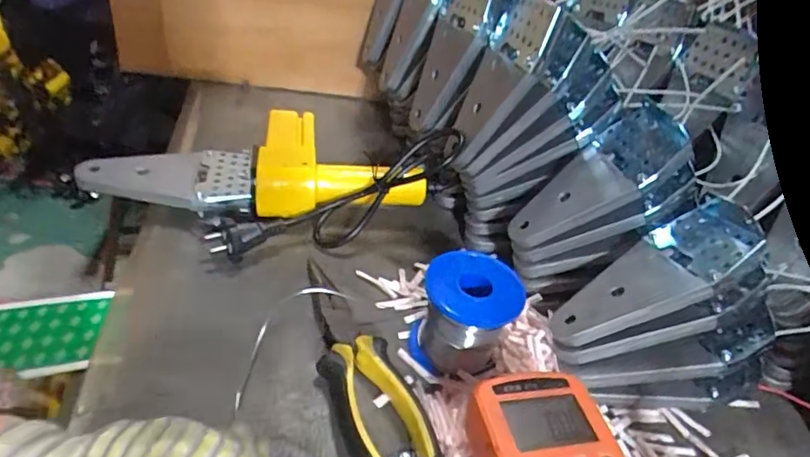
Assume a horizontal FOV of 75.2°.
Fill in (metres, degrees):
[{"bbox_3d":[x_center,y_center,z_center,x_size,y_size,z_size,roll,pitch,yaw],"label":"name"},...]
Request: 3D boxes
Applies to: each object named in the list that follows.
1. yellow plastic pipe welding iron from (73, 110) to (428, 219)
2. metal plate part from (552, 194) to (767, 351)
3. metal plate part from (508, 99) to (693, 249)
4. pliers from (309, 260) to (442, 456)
[{"bbox_3d":[-0.122,-0.055,0.448,0.271,0.052,0.112,3,40,-9],"label":"yellow plastic pipe welding iron"},{"bbox_3d":[0.159,0.031,0.341,0.138,0.011,0.064,-30,27,7],"label":"metal plate part"},{"bbox_3d":[0.135,-0.034,0.378,0.135,0.017,0.065,-38,43,13],"label":"metal plate part"},{"bbox_3d":[-0.026,0.087,0.319,0.043,0.024,0.152,-10,42,-28],"label":"pliers"}]

